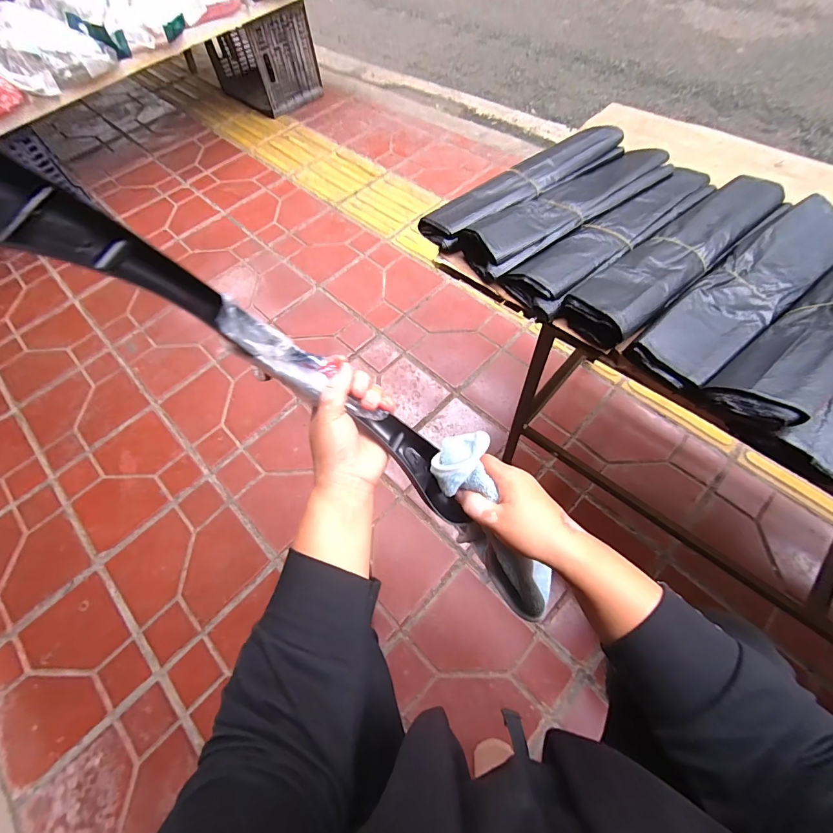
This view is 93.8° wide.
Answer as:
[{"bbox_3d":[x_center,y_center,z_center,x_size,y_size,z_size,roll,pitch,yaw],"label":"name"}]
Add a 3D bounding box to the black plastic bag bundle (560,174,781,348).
[{"bbox_3d":[0.343,-0.208,0.504,0.352,0.042,0.089,-35,66,-12],"label":"black plastic bag bundle"}]

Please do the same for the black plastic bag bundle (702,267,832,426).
[{"bbox_3d":[0.444,-0.102,0.409,0.340,0.040,0.080,-36,66,-13],"label":"black plastic bag bundle"}]

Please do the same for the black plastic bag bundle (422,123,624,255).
[{"bbox_3d":[0.168,-0.364,0.608,0.352,0.041,0.088,-32,65,-10],"label":"black plastic bag bundle"}]

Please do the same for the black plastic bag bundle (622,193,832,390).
[{"bbox_3d":[0.400,-0.153,0.469,0.350,0.043,0.090,-37,66,-15],"label":"black plastic bag bundle"}]

